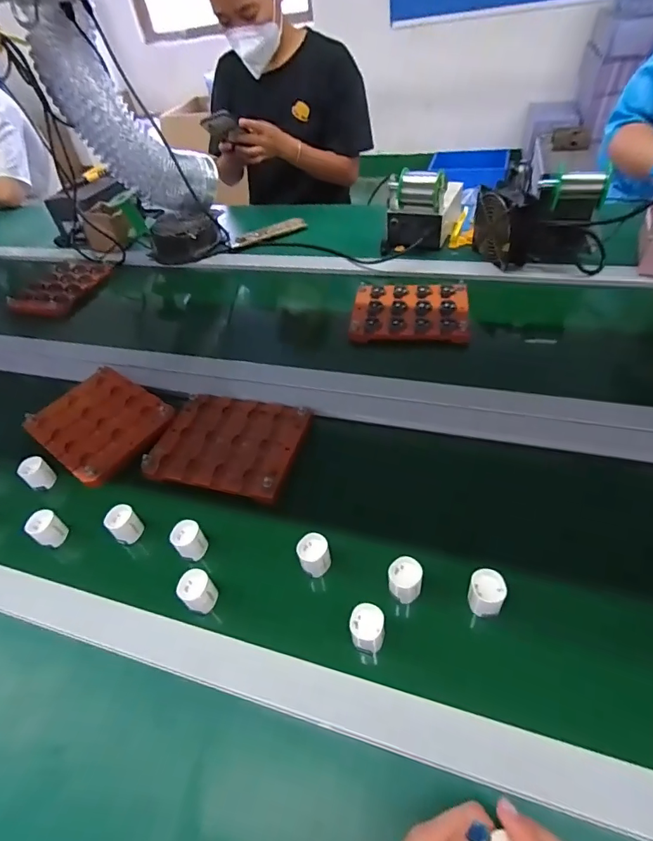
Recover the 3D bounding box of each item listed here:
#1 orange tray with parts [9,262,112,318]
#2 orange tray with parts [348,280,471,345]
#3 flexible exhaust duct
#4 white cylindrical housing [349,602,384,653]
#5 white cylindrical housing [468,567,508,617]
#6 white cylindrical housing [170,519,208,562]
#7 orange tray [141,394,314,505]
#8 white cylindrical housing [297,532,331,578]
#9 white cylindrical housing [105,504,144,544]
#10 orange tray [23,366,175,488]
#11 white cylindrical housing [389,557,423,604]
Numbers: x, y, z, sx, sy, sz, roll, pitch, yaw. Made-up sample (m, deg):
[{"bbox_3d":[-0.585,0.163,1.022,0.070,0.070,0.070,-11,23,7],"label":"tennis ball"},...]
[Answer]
[{"bbox_3d":[-0.587,-0.294,0.978,0.147,0.036,0.201,12,48,18],"label":"orange tray with parts"},{"bbox_3d":[0.142,-0.185,0.756,0.189,0.027,0.148,4,46,11],"label":"orange tray with parts"},{"bbox_3d":[-0.395,-0.568,0.879,0.145,0.376,0.100,-35,42,19],"label":"flexible exhaust duct"},{"bbox_3d":[0.037,0.187,0.400,0.029,0.034,0.029,-4,45,4],"label":"white cylindrical housing"},{"bbox_3d":[0.148,0.159,0.409,0.030,0.032,0.031,-4,45,4],"label":"white cylindrical housing"},{"bbox_3d":[-0.151,0.134,0.488,0.031,0.037,0.032,-4,45,4],"label":"white cylindrical housing"},{"bbox_3d":[-0.130,0.027,0.595,0.192,0.028,0.157,10,48,17],"label":"orange tray"},{"bbox_3d":[-0.013,0.139,0.458,0.030,0.030,0.034,-13,45,-6],"label":"white cylindrical housing"},{"bbox_3d":[-0.232,0.122,0.513,0.030,0.041,0.032,-4,45,4],"label":"white cylindrical housing"},{"bbox_3d":[-0.334,-0.005,0.643,0.203,0.023,0.150,27,54,29],"label":"orange tray"},{"bbox_3d":[0.076,0.153,0.425,0.030,0.035,0.030,-4,45,4],"label":"white cylindrical housing"}]

